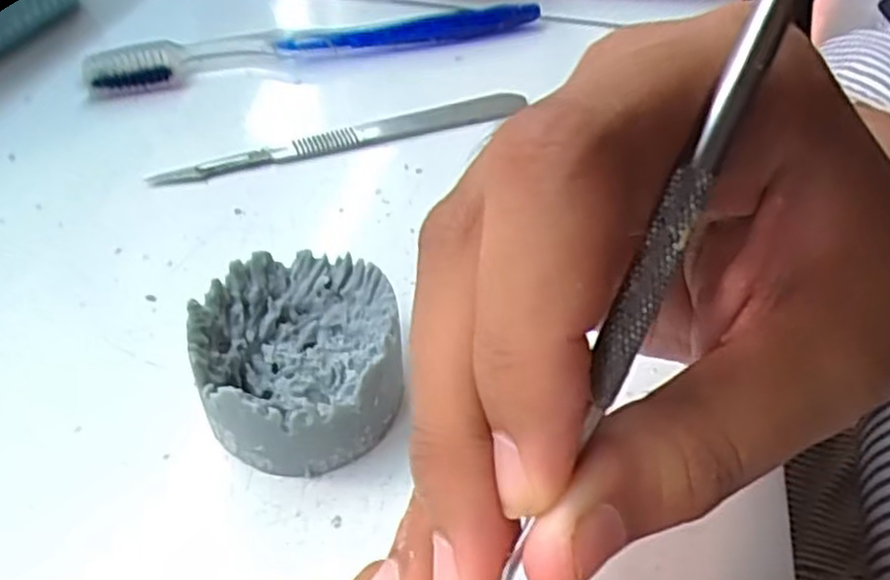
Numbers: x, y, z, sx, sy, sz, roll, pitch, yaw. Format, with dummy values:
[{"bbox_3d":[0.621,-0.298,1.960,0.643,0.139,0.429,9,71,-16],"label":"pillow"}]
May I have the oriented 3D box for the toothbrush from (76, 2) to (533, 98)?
[{"bbox_3d":[-0.051,-0.104,0.318,0.185,0.013,0.018,-14,48,-13],"label":"toothbrush"}]

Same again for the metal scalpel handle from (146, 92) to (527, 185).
[{"bbox_3d":[-0.034,-0.056,0.278,0.138,0.005,0.013,-15,48,-14],"label":"metal scalpel handle"}]

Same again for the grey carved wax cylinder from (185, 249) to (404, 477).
[{"bbox_3d":[-0.036,0.017,0.191,0.047,0.029,0.051,0,46,0],"label":"grey carved wax cylinder"}]

